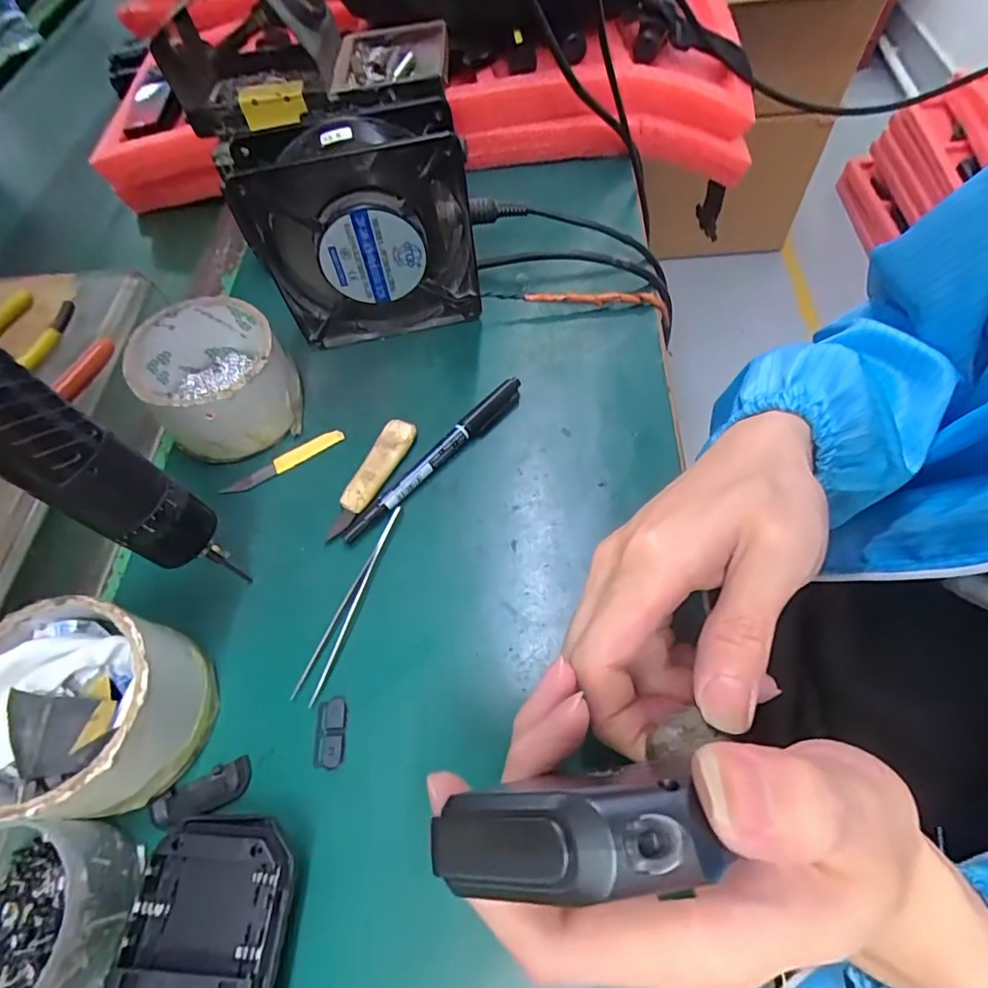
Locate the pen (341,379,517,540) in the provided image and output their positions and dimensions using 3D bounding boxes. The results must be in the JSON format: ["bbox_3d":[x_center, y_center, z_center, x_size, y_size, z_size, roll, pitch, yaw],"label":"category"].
[{"bbox_3d":[-0.032,-0.022,0.312,0.011,0.010,0.137,39,70,22],"label":"pen"}]

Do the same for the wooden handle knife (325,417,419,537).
[{"bbox_3d":[-0.070,-0.010,0.308,0.018,0.010,0.078,24,65,16],"label":"wooden handle knife"}]

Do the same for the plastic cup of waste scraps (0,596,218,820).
[{"bbox_3d":[-0.171,0.091,0.229,0.081,0.068,0.075,-2,61,3],"label":"plastic cup of waste scraps"}]

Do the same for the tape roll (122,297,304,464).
[{"bbox_3d":[-0.161,-0.068,0.320,0.077,0.057,0.080,-2,61,3],"label":"tape roll"}]

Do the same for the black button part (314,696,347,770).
[{"bbox_3d":[-0.076,0.110,0.249,0.014,0.005,0.030,-5,61,1],"label":"black button part"}]

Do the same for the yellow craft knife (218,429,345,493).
[{"bbox_3d":[-0.126,-0.019,0.323,0.075,0.004,0.012,-30,63,-12],"label":"yellow craft knife"}]

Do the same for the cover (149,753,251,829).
[{"bbox_3d":[-0.130,0.134,0.241,0.042,0.005,0.017,-21,62,-8],"label":"cover"}]

